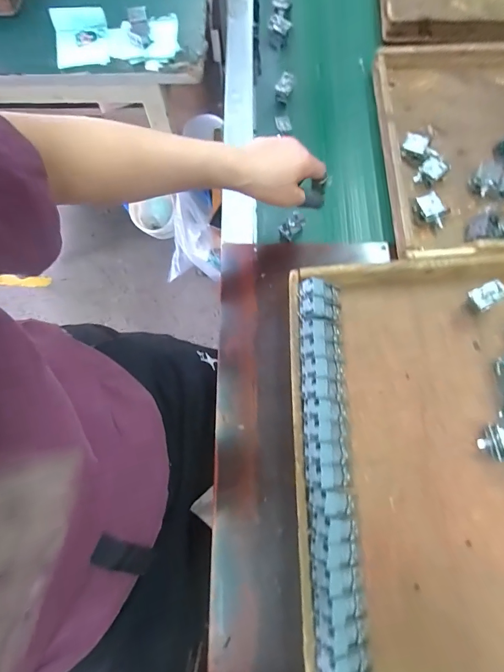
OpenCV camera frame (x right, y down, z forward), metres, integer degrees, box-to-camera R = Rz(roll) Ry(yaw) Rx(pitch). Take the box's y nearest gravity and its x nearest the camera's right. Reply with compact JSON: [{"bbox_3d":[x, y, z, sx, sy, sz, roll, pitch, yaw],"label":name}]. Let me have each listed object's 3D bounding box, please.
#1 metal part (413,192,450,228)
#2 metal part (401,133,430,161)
[{"bbox_3d":[0.264,-0.182,0.528,0.036,0.023,0.051,-18,74,-4],"label":"metal part"},{"bbox_3d":[0.255,-0.297,0.568,0.034,0.021,0.038,22,75,8],"label":"metal part"}]

